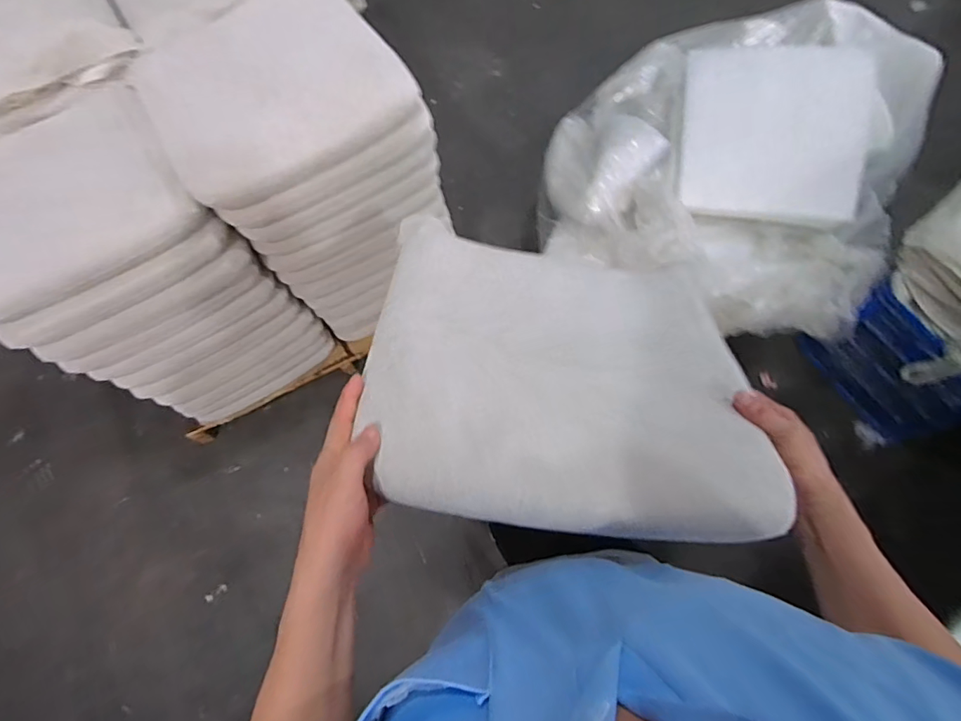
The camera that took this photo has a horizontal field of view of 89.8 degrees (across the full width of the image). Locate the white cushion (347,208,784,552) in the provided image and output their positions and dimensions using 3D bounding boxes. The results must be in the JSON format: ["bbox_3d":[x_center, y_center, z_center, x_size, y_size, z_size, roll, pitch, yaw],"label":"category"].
[{"bbox_3d":[0.097,-0.009,0.564,0.421,0.035,0.416,8,45,-6],"label":"white cushion"}]

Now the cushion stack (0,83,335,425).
[{"bbox_3d":[-0.762,-0.191,1.165,0.436,0.687,0.464,-35,73,-12],"label":"cushion stack"}]

